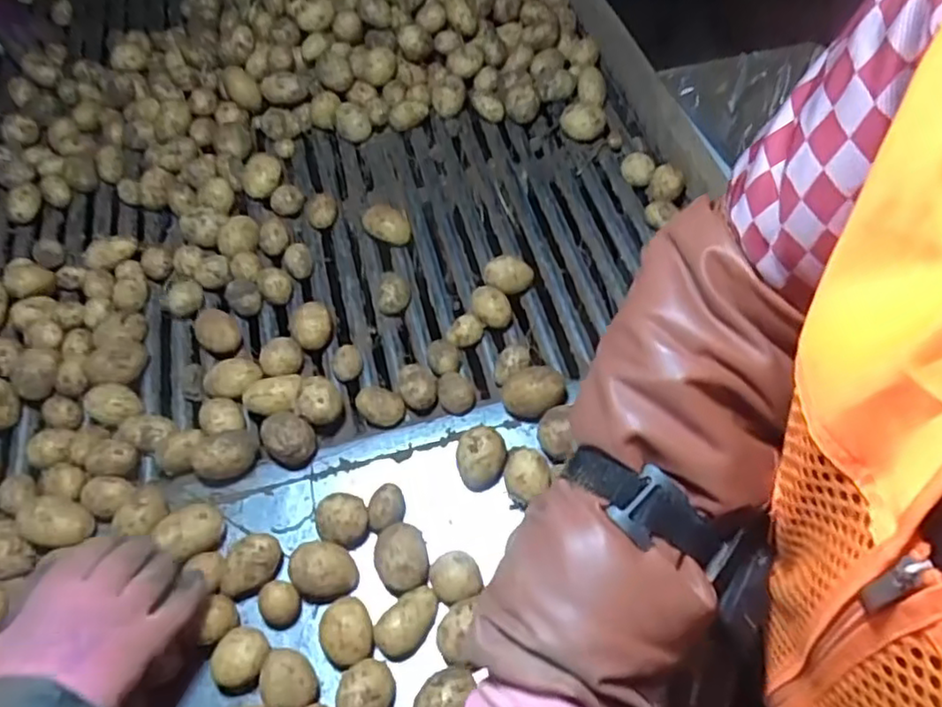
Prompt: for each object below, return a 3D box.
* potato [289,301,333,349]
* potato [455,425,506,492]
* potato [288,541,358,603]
[{"bbox_3d":[-0.161,-0.027,0.657,0.041,0.030,0.040,-23,57,-12],"label":"potato"},{"bbox_3d":[0.009,0.096,0.575,0.042,0.034,0.050,-6,55,-1],"label":"potato"},{"bbox_3d":[-0.122,0.179,0.533,0.047,0.041,0.045,-2,55,2],"label":"potato"}]

